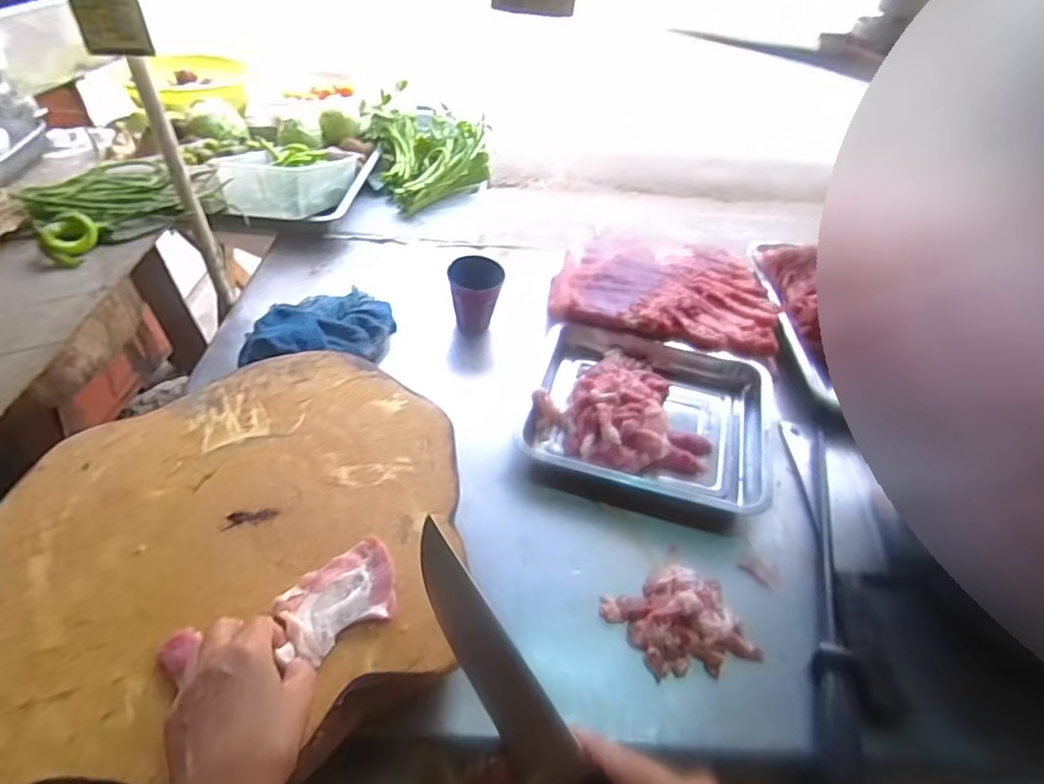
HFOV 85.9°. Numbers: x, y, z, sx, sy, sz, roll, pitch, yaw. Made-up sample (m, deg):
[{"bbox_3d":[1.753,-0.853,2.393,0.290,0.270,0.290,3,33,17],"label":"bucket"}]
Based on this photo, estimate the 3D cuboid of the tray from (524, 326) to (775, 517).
[{"bbox_3d":[0.171,0.020,0.729,0.304,0.057,0.262,17,49,8],"label":"tray"}]

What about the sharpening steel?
[{"bbox_3d":[0.329,0.184,0.604,0.035,0.036,0.385,18,49,9],"label":"sharpening steel"}]

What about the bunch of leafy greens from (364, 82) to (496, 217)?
[{"bbox_3d":[-0.188,-0.504,1.152,0.228,0.086,0.331,-15,52,-19],"label":"bunch of leafy greens"}]

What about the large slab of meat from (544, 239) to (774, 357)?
[{"bbox_3d":[0.225,-0.165,0.877,0.329,0.037,0.224,14,48,6],"label":"large slab of meat"}]

